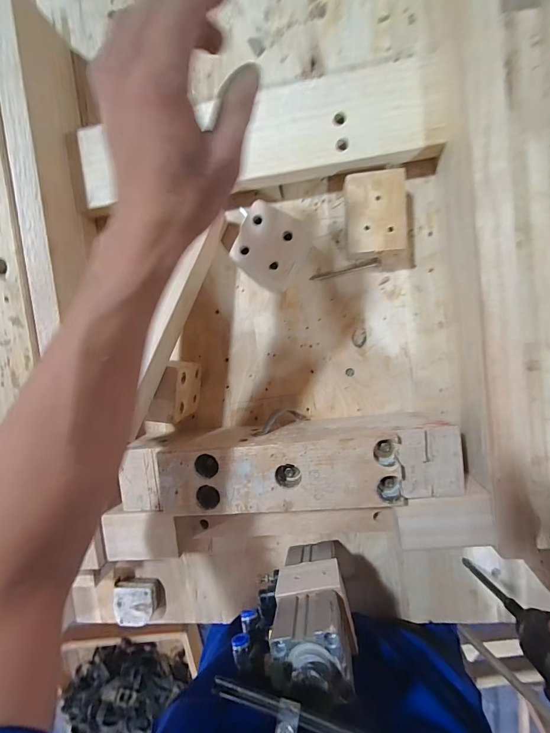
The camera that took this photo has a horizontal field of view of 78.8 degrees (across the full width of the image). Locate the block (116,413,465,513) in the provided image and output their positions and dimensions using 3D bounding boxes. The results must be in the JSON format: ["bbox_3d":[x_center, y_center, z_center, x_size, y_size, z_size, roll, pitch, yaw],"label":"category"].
[{"bbox_3d":[0.019,0.097,0.350,0.309,0.087,0.072,-6,94,9],"label":"block"}]

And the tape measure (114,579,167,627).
[{"bbox_3d":[-0.172,0.296,0.424,0.056,0.027,0.048,-5,94,8],"label":"tape measure"}]

